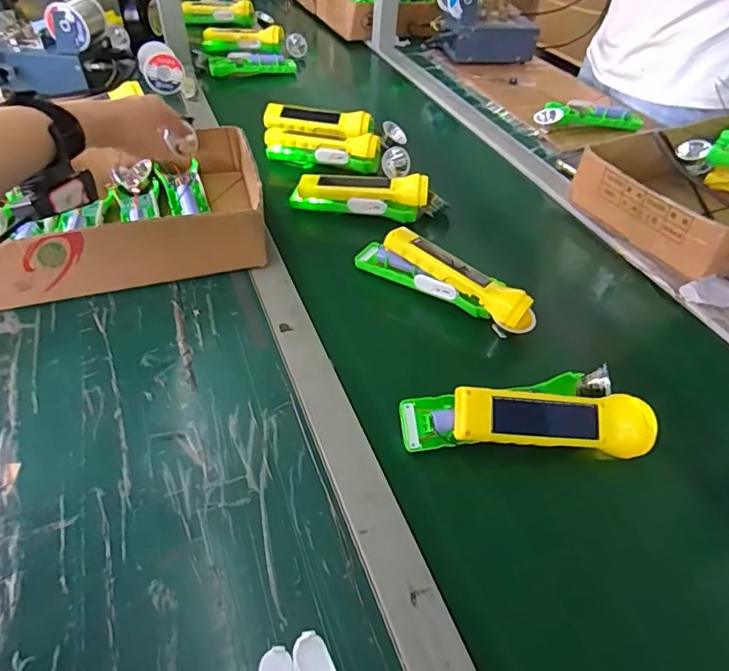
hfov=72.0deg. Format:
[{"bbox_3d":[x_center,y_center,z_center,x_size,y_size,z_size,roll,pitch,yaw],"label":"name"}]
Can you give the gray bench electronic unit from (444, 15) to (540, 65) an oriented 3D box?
[{"bbox_3d":[0.266,-0.614,1.055,0.198,0.070,0.046,-8,49,-12],"label":"gray bench electronic unit"}]

